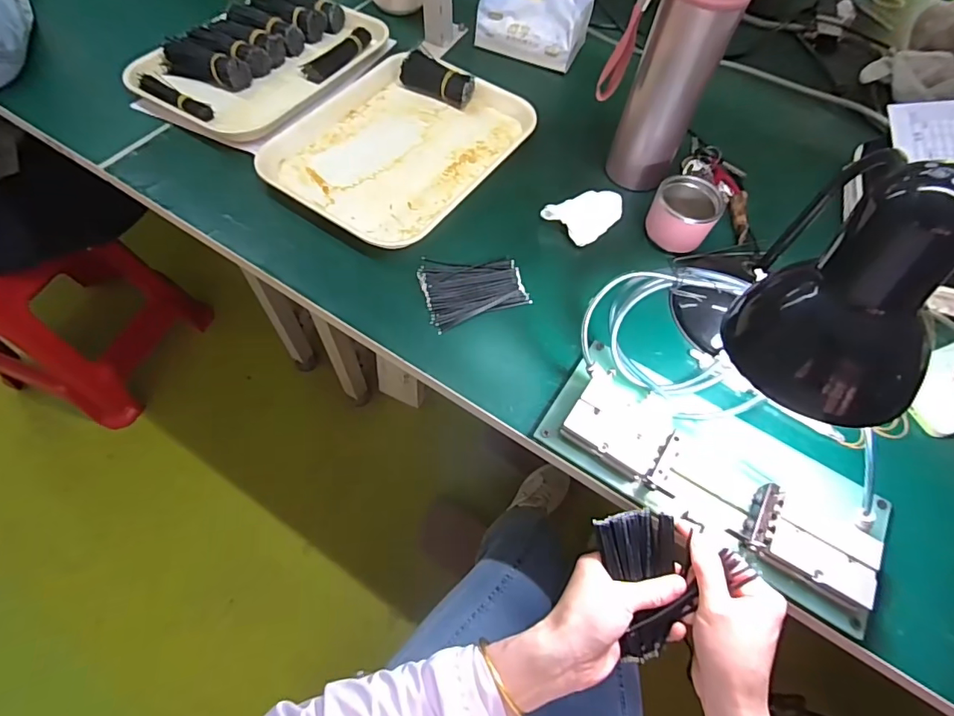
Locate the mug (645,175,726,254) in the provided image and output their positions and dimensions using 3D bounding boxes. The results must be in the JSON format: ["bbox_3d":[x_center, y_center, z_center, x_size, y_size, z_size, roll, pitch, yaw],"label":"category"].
[{"bbox_3d":[0.222,-0.155,0.529,0.065,0.052,0.060,34,66,15],"label":"mug"}]

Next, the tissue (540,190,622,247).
[{"bbox_3d":[0.122,-0.166,0.557,0.082,0.019,0.058,-39,69,-20],"label":"tissue"}]

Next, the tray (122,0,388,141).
[{"bbox_3d":[-0.287,-0.404,0.655,0.206,0.035,0.290,31,65,14],"label":"tray"}]

